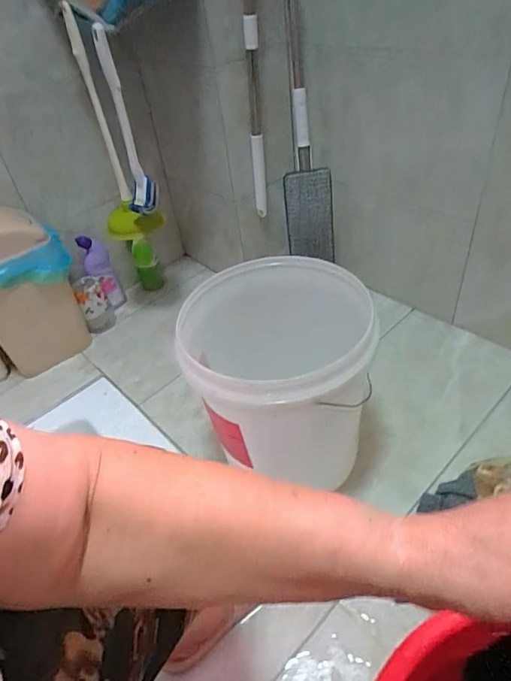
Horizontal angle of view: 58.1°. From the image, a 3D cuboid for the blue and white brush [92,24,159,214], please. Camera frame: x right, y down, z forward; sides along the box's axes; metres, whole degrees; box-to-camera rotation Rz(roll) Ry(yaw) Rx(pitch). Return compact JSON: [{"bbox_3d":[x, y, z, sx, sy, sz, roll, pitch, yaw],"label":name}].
[{"bbox_3d":[-0.236,-0.382,0.849,0.065,0.325,0.102,-14,51,-8],"label":"blue and white brush"}]

